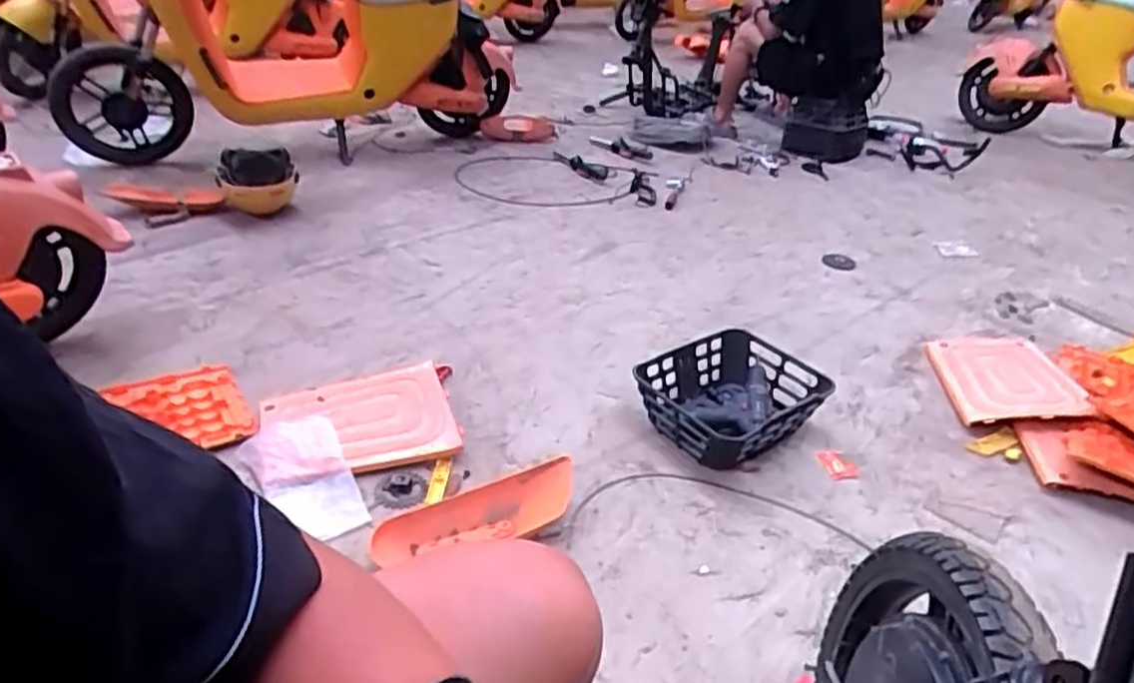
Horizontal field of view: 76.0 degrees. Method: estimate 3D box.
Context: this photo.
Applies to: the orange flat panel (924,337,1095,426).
[{"bbox_3d":[0.969,0.067,1.630,0.256,0.033,0.350,-3,29,7],"label":"orange flat panel"}]

